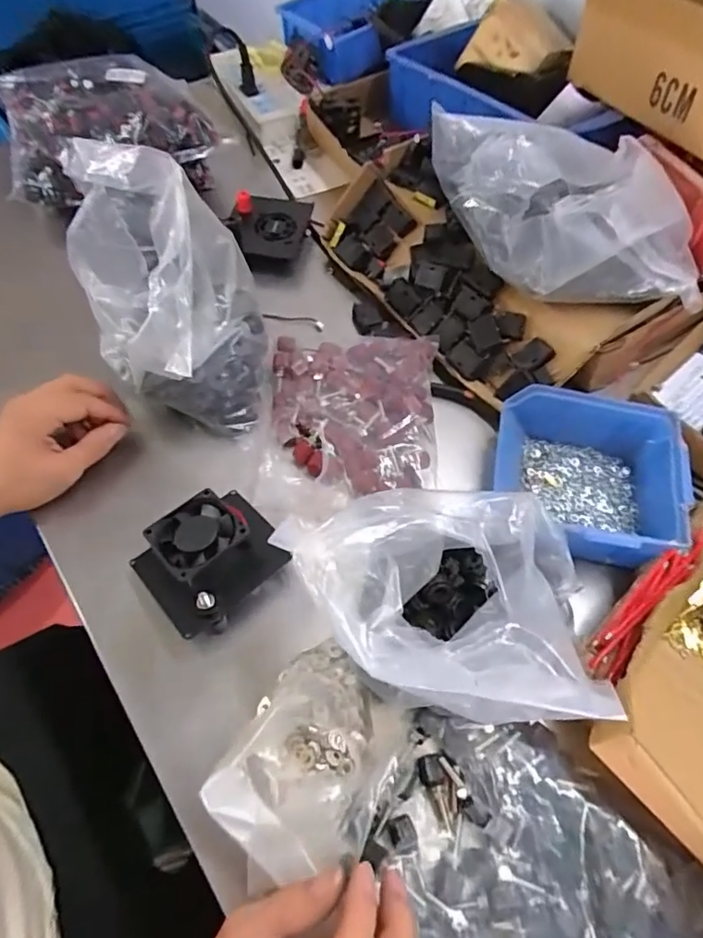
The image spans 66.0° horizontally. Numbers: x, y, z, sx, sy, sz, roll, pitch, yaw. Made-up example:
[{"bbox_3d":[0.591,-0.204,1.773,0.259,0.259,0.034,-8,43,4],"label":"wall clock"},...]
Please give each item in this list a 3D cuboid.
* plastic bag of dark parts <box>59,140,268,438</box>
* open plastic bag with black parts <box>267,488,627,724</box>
[{"bbox_3d":[-0.142,-0.136,0.426,0.141,0.178,0.129,24,63,12],"label":"plastic bag of dark parts"},{"bbox_3d":[0.055,0.078,0.341,0.178,0.121,0.140,5,61,2],"label":"open plastic bag with black parts"}]

